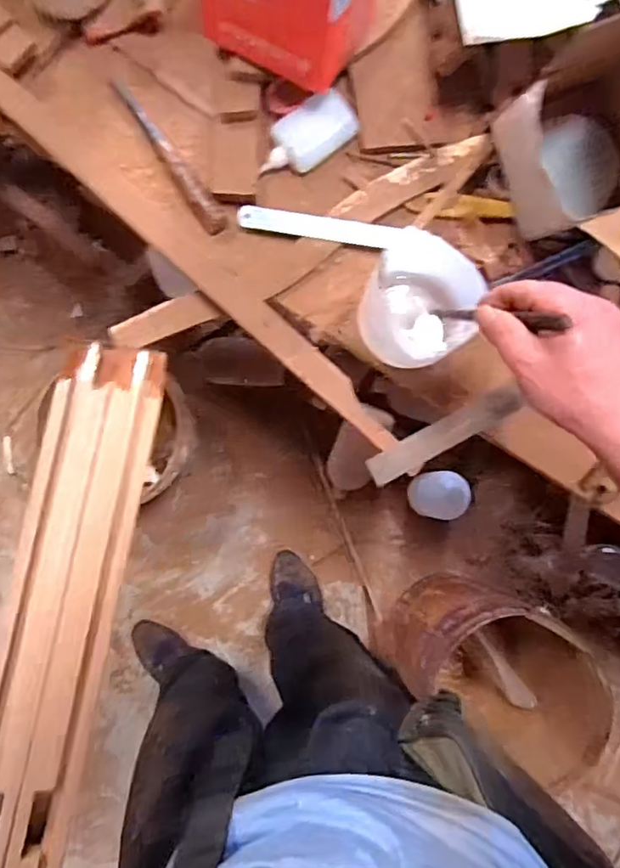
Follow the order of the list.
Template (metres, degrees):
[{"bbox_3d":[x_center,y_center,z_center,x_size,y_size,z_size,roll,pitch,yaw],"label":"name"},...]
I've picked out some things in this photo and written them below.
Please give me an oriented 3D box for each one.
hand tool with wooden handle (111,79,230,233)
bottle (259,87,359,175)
[{"bbox_3d":[-0.130,-0.258,0.527,0.022,0.019,0.163,-35,90,-4],"label":"hand tool with wooden handle"},{"bbox_3d":[-0.002,-0.279,0.534,0.093,0.025,0.049,-40,90,-4],"label":"bottle"}]

